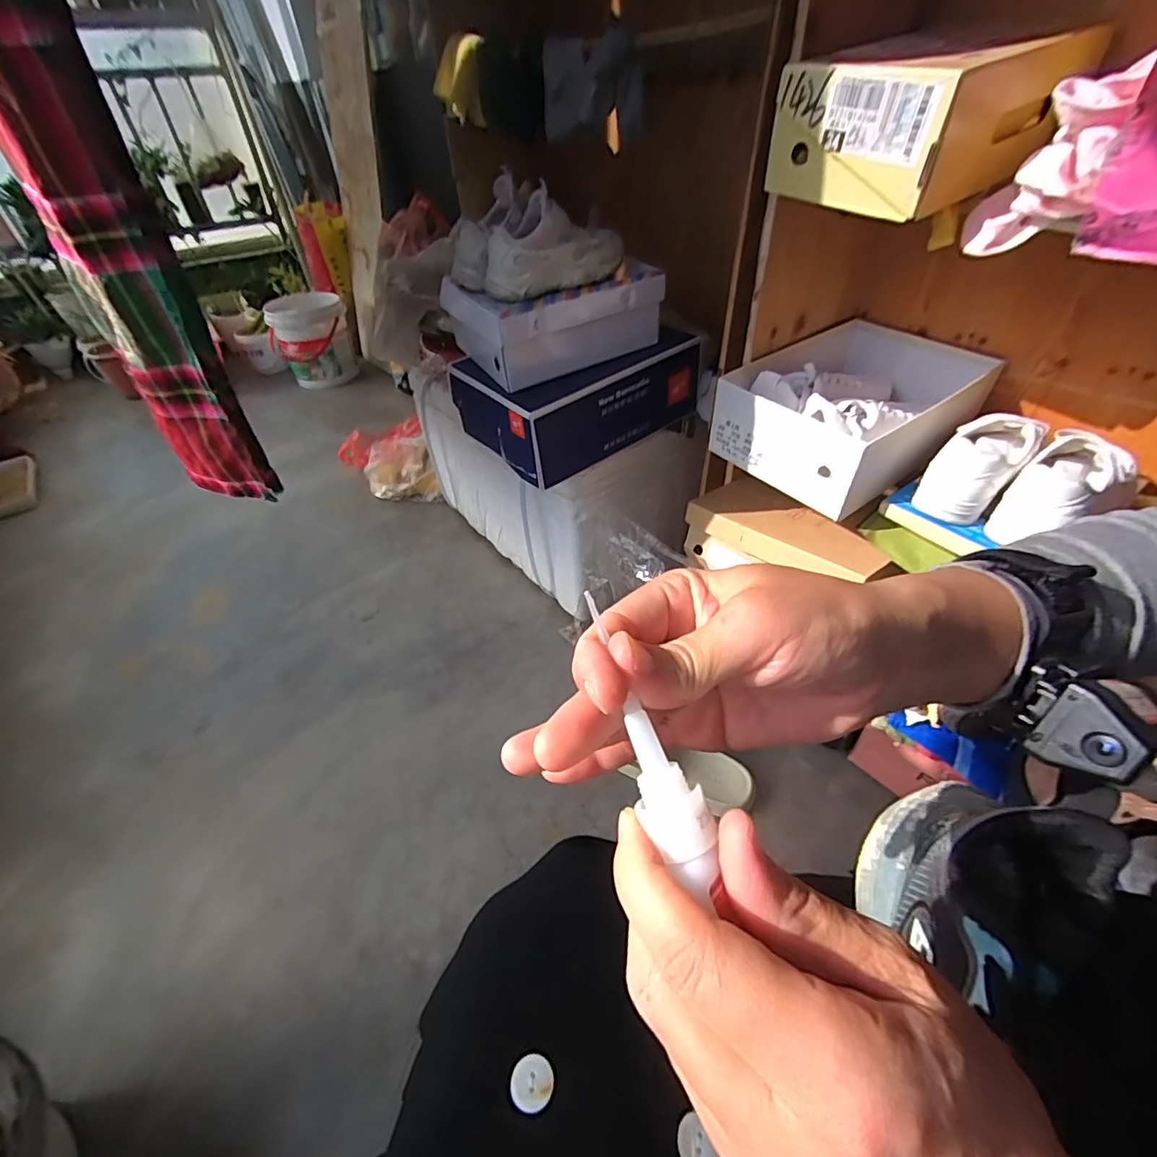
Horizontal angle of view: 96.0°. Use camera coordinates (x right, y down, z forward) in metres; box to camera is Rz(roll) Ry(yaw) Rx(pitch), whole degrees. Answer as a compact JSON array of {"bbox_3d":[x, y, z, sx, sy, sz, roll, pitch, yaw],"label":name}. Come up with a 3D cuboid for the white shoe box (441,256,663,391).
[{"bbox_3d":[-0.036,-0.390,0.768,0.253,0.106,0.192,-25,46,-22],"label":"white shoe box"}]

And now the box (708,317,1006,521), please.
[{"bbox_3d":[0.360,-0.222,0.680,0.302,0.108,0.221,-28,48,-25],"label":"box"}]

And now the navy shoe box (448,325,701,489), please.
[{"bbox_3d":[-0.002,-0.303,0.827,0.329,0.130,0.219,-30,49,-26],"label":"navy shoe box"}]

